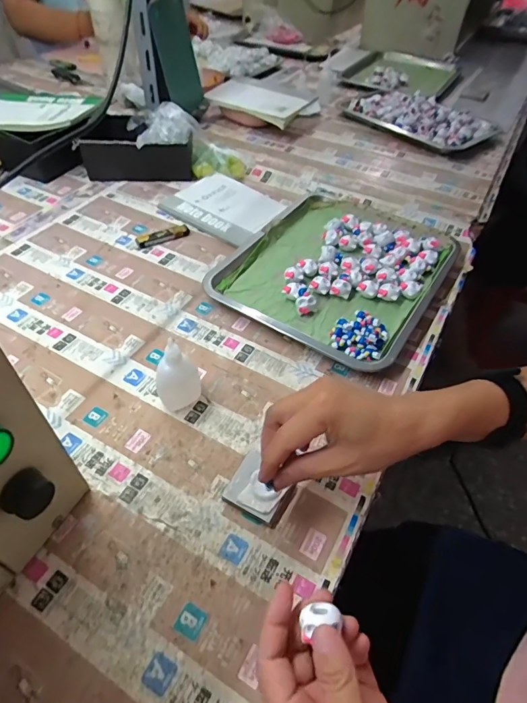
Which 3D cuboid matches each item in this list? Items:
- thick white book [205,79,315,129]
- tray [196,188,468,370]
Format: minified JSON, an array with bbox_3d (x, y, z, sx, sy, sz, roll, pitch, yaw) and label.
[{"bbox_3d":[-0.013,-0.488,0.825,0.197,0.033,0.097,27,53,19],"label":"thick white book"},{"bbox_3d":[0.101,-0.112,0.585,0.255,0.032,0.287,27,57,22],"label":"tray"}]

